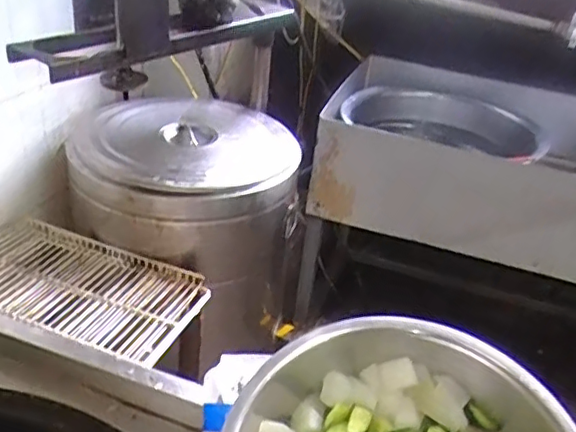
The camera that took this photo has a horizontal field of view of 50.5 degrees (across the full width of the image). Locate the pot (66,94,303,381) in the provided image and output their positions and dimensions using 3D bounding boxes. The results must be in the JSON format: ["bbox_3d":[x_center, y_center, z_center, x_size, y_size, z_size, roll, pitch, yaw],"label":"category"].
[{"bbox_3d":[-0.267,0.003,1.561,0.549,0.490,0.511,5,31,-3],"label":"pot"}]

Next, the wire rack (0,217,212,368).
[{"bbox_3d":[-0.430,0.132,1.228,0.502,0.031,0.268,17,32,16],"label":"wire rack"}]

